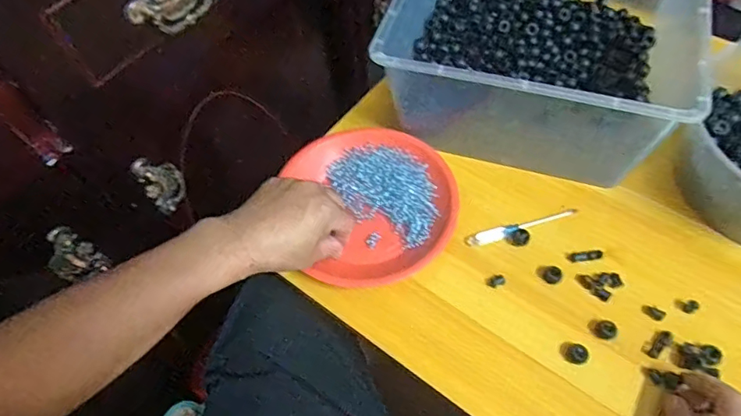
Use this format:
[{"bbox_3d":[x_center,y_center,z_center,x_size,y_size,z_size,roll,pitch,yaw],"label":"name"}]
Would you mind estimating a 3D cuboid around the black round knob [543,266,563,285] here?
[{"bbox_3d":[0.177,0.065,0.485,0.017,0.009,0.016,-1,58,2],"label":"black round knob"}]

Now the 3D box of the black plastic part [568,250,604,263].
[{"bbox_3d":[0.215,0.049,0.500,0.033,0.005,0.011,-6,58,0],"label":"black plastic part"}]

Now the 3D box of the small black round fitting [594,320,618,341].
[{"bbox_3d":[0.214,0.110,0.453,0.018,0.006,0.019,-1,58,2],"label":"small black round fitting"}]

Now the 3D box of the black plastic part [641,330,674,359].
[{"bbox_3d":[0.257,0.122,0.448,0.029,0.011,0.014,-42,64,-6],"label":"black plastic part"}]

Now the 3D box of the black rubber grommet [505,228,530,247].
[{"bbox_3d":[0.151,0.030,0.509,0.019,0.011,0.017,-23,60,-11],"label":"black rubber grommet"}]

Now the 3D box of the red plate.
[{"bbox_3d":[0.006,-0.010,0.541,0.163,0.028,0.188,-13,58,-5],"label":"red plate"}]

